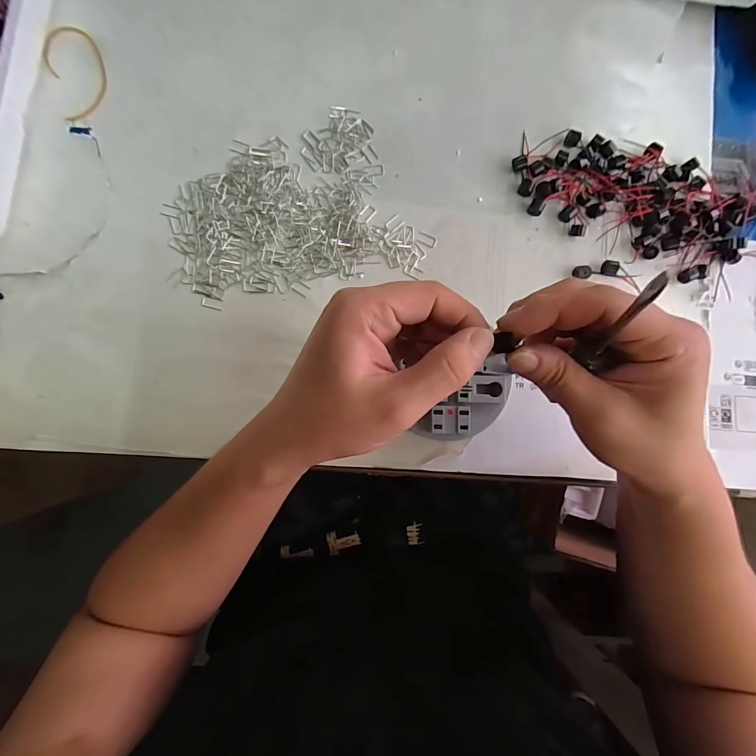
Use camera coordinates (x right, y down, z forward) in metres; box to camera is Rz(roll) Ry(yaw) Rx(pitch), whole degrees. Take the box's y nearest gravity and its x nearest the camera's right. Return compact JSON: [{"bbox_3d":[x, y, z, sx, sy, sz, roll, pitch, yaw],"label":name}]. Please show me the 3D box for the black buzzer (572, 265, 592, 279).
[{"bbox_3d":[0.173,-0.090,0.316,0.012,0.010,0.012,0,88,-6],"label":"black buzzer"}]

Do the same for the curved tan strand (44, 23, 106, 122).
[{"bbox_3d":[-0.231,-0.236,0.287,0.038,0.006,0.075,-21,90,-6],"label":"curved tan strand"}]

